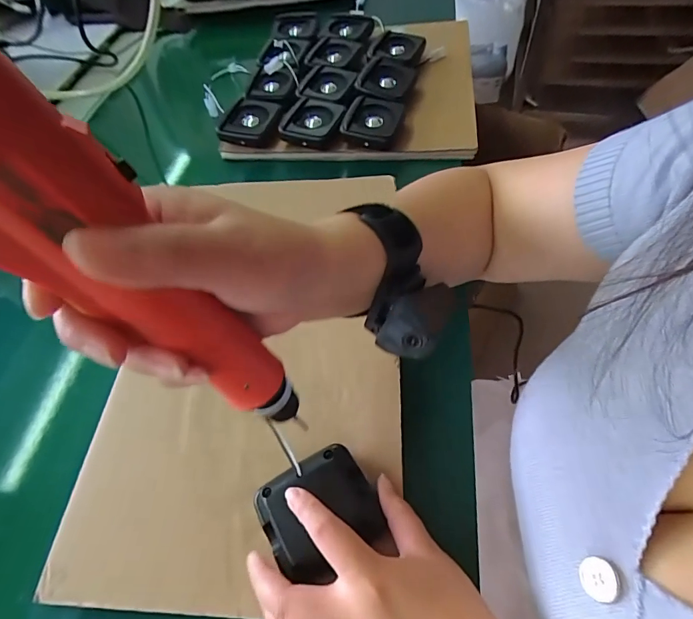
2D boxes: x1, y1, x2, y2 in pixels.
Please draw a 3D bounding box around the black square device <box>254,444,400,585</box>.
[{"bbox_3d":[-0.016,0.133,0.272,0.073,0.016,0.069,-27,59,-12],"label":"black square device"}]

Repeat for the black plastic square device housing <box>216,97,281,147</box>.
[{"bbox_3d":[-0.117,-0.235,0.522,0.071,0.022,0.067,6,58,9],"label":"black plastic square device housing"}]

